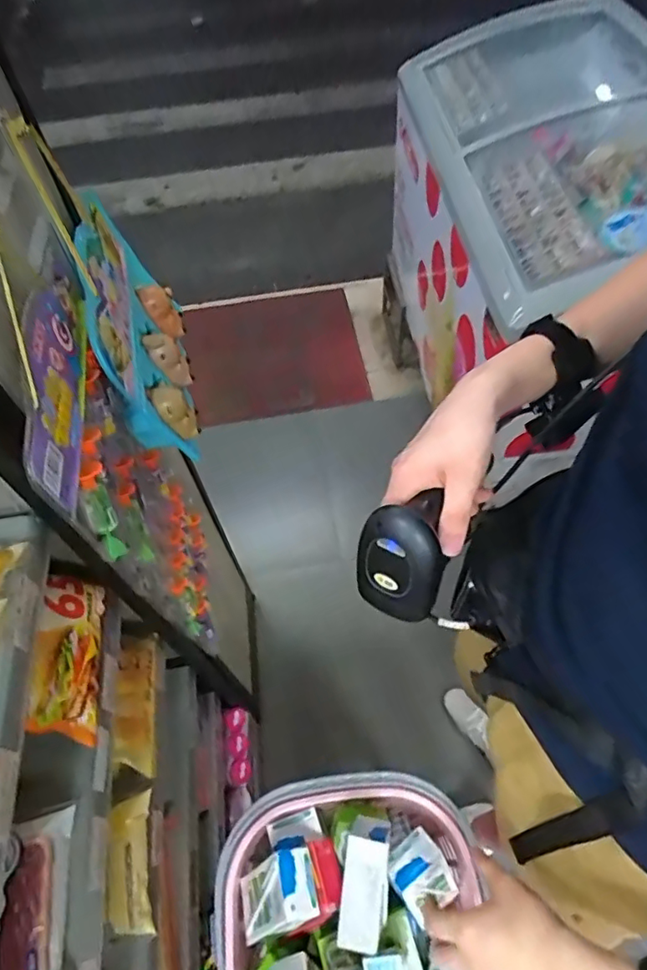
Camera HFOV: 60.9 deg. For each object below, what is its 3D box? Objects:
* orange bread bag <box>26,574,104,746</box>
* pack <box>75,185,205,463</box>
[{"bbox_3d":[-0.249,0.162,0.537,0.046,0.083,0.146,-1,58,2],"label":"orange bread bag"},{"bbox_3d":[-0.206,-0.188,0.625,0.066,0.207,0.241,-12,58,-5],"label":"pack"}]

